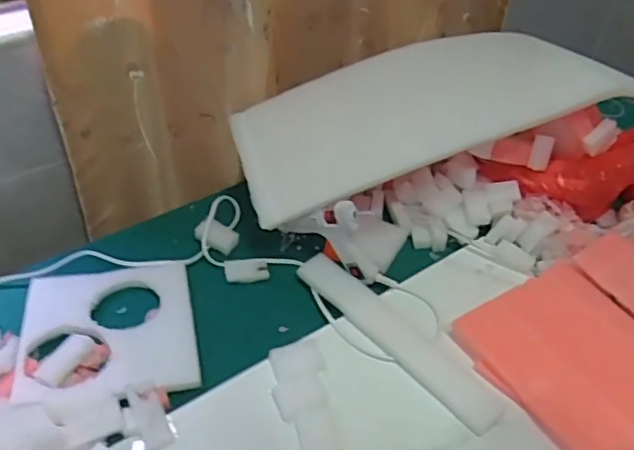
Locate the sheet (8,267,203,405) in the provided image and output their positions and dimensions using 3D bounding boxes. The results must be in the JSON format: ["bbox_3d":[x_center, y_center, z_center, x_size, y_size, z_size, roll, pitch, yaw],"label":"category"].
[{"bbox_3d":[-0.226,0.110,0.643,0.177,0.018,0.183,-5,39,-15],"label":"sheet"}]

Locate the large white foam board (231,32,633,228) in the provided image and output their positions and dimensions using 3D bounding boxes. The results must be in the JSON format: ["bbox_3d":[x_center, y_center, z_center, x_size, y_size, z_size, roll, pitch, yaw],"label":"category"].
[{"bbox_3d":[0.141,-0.151,0.724,0.484,0.040,0.179,-18,60,-2],"label":"large white foam board"}]

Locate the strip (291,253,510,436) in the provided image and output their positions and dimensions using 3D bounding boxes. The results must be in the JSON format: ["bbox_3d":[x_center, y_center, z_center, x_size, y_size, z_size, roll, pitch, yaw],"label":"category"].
[{"bbox_3d":[0.083,0.116,0.646,0.049,0.018,0.270,-32,51,-30],"label":"strip"}]

